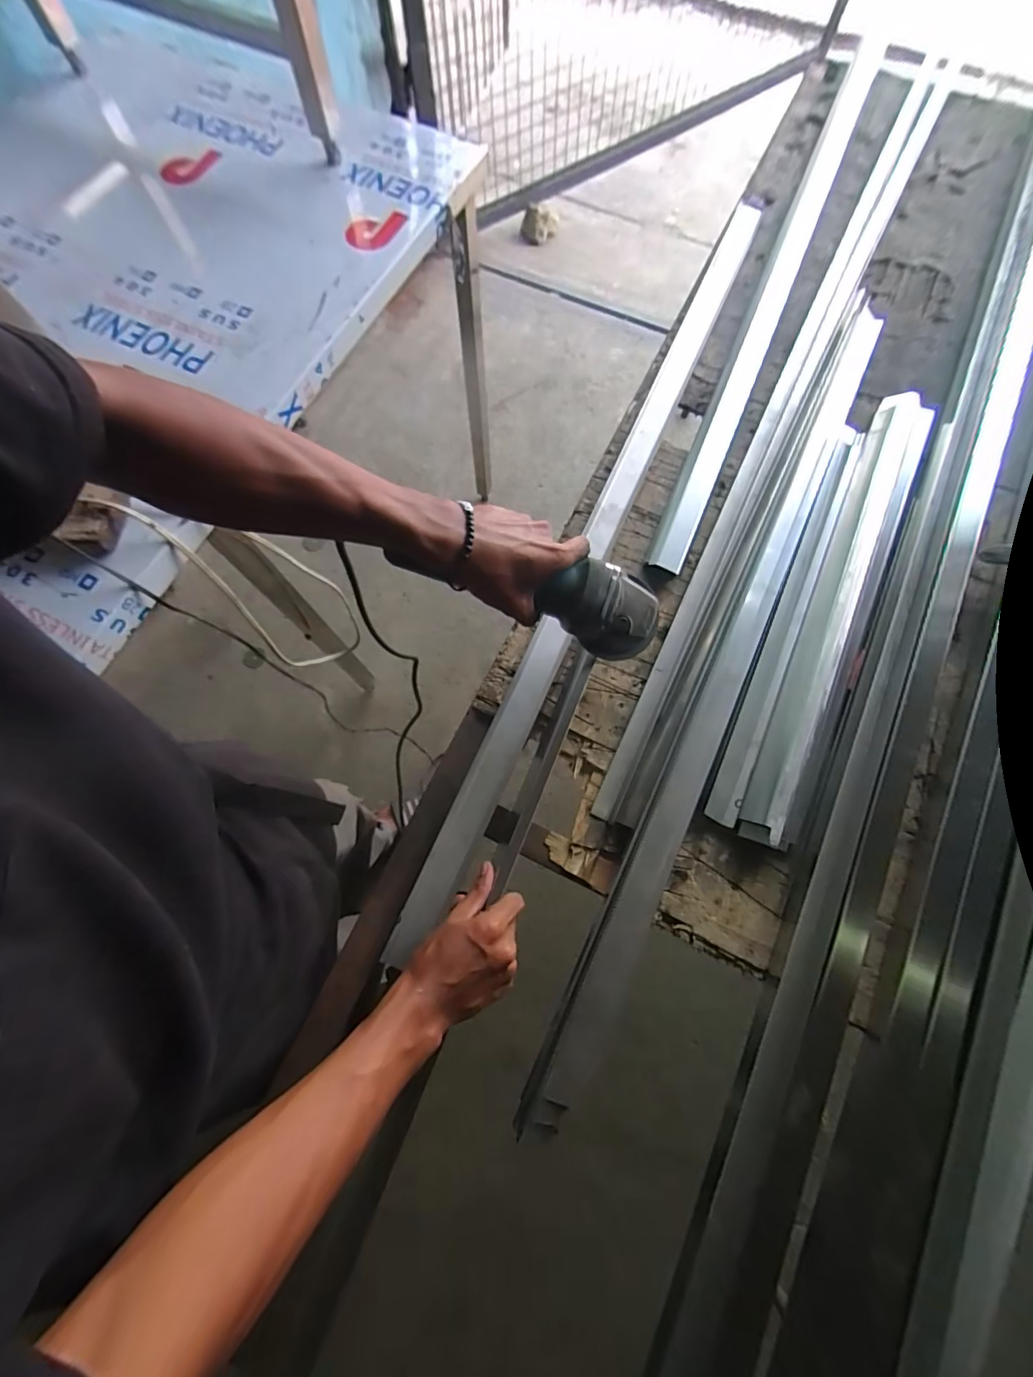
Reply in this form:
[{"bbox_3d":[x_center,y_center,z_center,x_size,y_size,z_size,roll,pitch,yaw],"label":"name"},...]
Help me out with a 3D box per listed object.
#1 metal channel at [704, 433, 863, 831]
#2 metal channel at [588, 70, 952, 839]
[{"bbox_3d":[0.331,-0.097,0.583,0.038,0.021,0.544,24,75,8],"label":"metal channel"},{"bbox_3d":[0.391,-0.421,0.673,0.051,0.038,1.289,26,75,8],"label":"metal channel"}]

